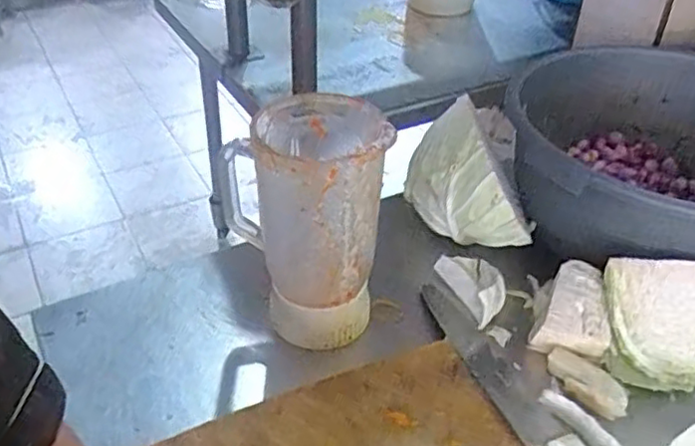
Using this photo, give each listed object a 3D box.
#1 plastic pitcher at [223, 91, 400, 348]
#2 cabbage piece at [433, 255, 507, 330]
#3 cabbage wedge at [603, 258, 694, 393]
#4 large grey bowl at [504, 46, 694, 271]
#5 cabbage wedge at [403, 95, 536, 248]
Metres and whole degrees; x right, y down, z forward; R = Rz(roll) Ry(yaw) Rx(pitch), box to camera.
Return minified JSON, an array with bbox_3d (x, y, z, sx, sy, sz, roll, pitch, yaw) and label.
[{"bbox_3d":[-0.030,0.000,0.644,0.121,0.211,0.132,-24,44,-30],"label":"plastic pitcher"},{"bbox_3d":[0.138,0.060,0.727,0.044,0.042,0.104,-14,40,-20],"label":"cabbage piece"},{"bbox_3d":[0.317,0.096,0.660,0.139,0.119,0.075,1,-2,1],"label":"cabbage wedge"},{"bbox_3d":[0.372,-0.064,0.784,0.371,0.135,0.354,19,41,21],"label":"large grey bowl"},{"bbox_3d":[0.139,-0.056,0.773,0.100,0.118,0.181,-18,42,-24],"label":"cabbage wedge"}]

